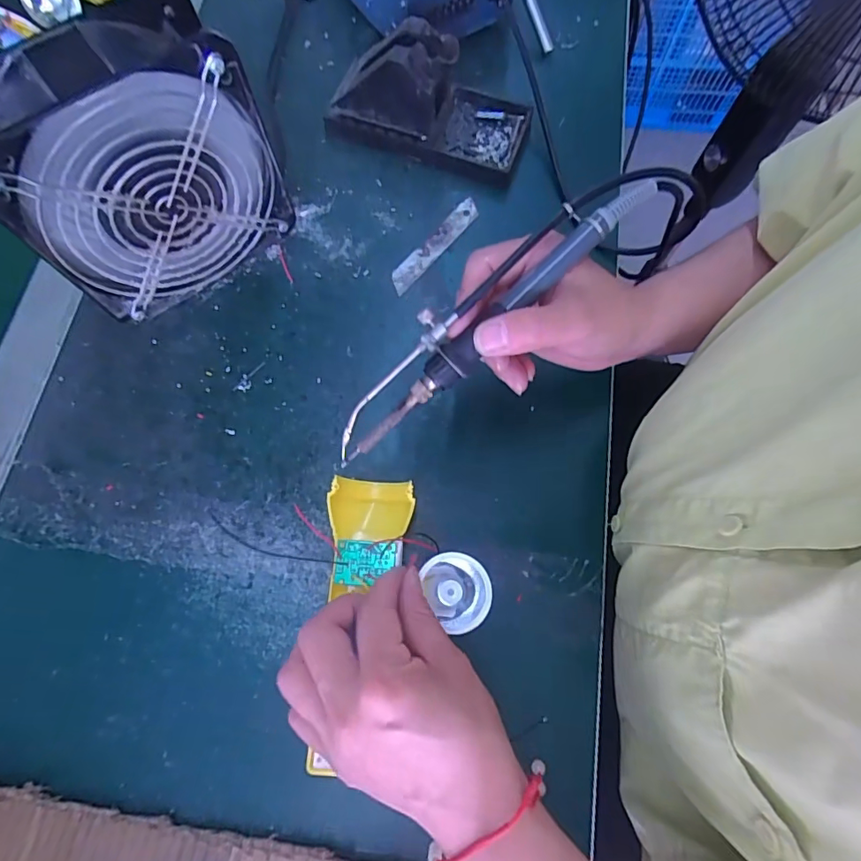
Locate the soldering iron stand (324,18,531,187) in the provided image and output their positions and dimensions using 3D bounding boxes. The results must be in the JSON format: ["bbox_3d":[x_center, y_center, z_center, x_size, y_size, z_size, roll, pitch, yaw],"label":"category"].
[{"bbox_3d":[-0.001,-0.265,0.389,0.154,0.077,0.074,16,73,6],"label":"soldering iron stand"}]

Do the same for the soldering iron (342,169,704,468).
[{"bbox_3d":[0.038,-0.063,0.258,0.222,0.031,0.037,-40,74,4],"label":"soldering iron"}]

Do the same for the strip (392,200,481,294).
[{"bbox_3d":[0.004,-0.146,0.386,0.017,0.004,0.100,39,77,12],"label":"strip"}]

